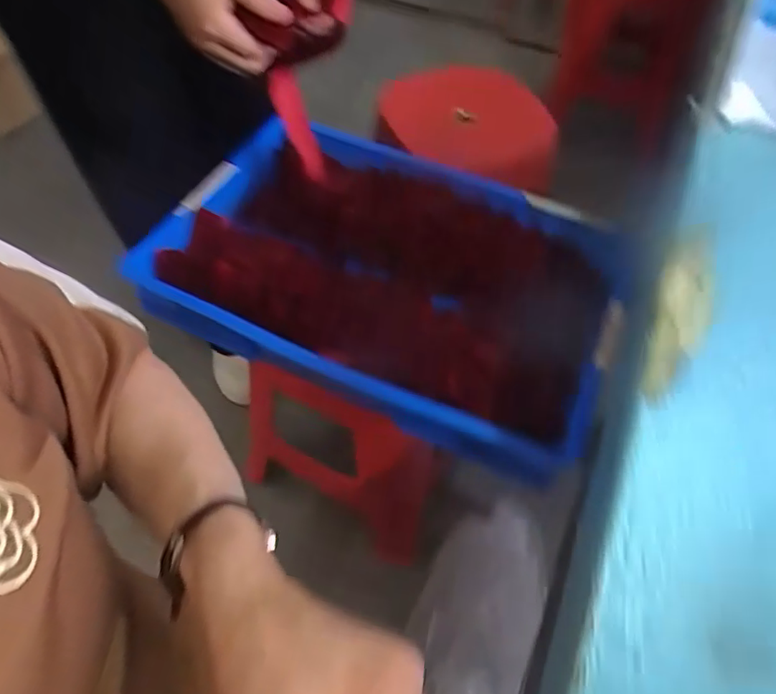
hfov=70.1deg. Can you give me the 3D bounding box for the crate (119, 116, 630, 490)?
[{"bbox_3d":[-0.007,-0.096,0.710,0.553,0.092,0.374,22,57,14],"label":"crate"}]

